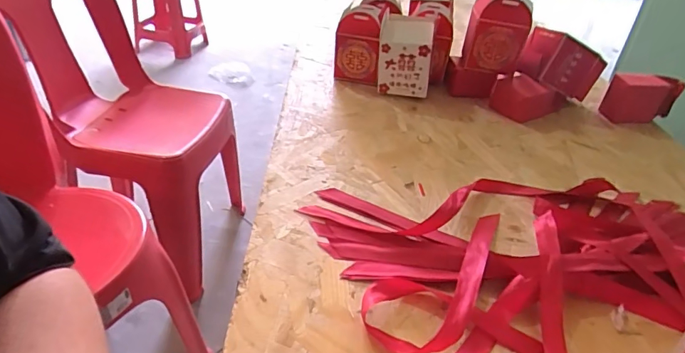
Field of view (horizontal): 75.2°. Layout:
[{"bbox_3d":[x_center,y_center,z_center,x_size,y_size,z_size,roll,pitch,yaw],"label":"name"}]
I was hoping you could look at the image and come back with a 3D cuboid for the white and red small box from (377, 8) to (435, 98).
[{"bbox_3d":[0.101,-0.190,0.720,0.084,0.121,0.051,12,36,11],"label":"white and red small box"}]

